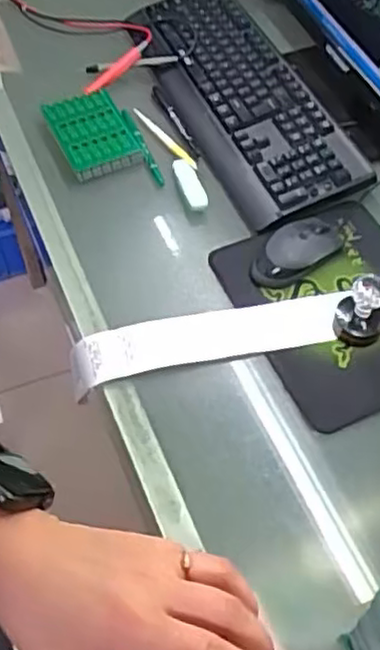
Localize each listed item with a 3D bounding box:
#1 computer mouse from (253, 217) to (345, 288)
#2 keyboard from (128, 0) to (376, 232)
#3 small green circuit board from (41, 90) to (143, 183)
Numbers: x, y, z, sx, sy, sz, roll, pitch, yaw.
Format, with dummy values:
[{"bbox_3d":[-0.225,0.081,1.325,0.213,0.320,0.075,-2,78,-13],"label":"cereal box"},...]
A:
[{"bbox_3d":[0.124,-0.085,0.770,0.118,0.031,0.055,-29,62,-18],"label":"computer mouse"},{"bbox_3d":[0.058,-0.306,0.901,0.146,0.032,0.433,-20,60,-13],"label":"keyboard"},{"bbox_3d":[-0.123,-0.239,0.877,0.086,0.029,0.126,-21,60,-14],"label":"small green circuit board"}]

